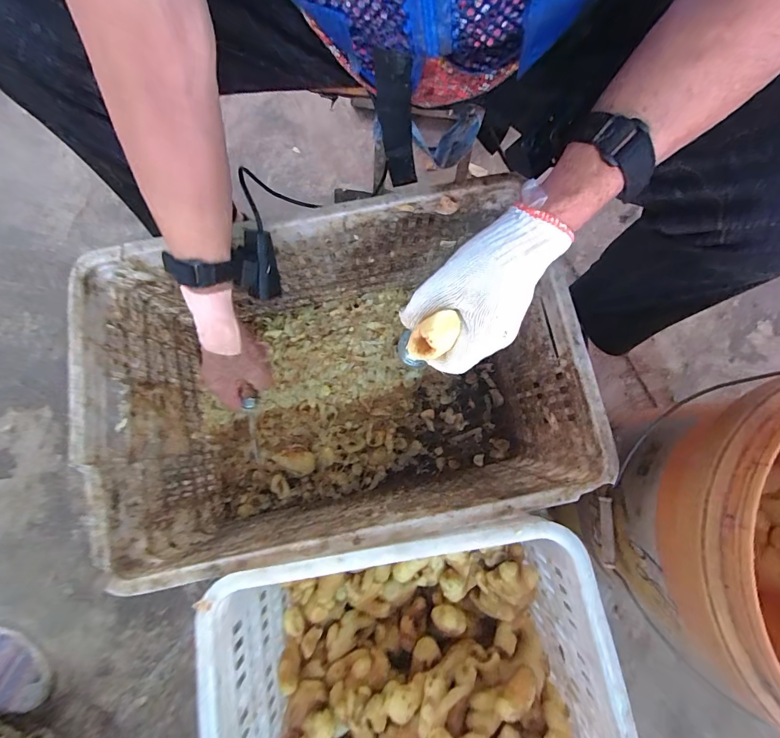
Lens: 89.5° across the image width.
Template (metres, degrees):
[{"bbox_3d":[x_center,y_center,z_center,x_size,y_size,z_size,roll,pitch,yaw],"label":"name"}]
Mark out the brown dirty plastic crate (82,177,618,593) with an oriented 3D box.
[{"bbox_3d":[-0.065,0.022,0.527,0.506,0.267,0.334,-11,80,-3],"label":"brown dirty plastic crate"}]

